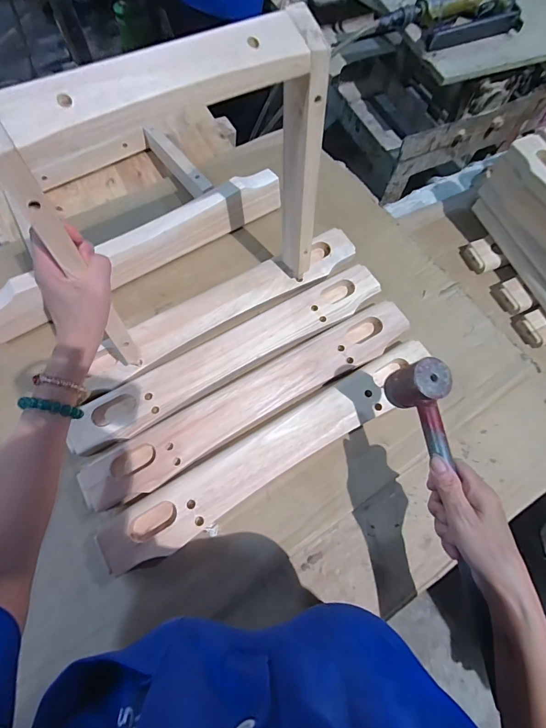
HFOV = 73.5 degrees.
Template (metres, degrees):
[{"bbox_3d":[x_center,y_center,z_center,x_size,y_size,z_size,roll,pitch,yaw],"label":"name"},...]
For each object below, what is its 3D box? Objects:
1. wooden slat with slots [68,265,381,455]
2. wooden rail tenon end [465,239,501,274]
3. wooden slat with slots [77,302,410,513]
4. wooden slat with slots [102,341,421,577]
[{"bbox_3d":[-0.053,-0.019,0.533,0.471,0.023,0.086,-30,72,-12],"label":"wooden slat with slots"},{"bbox_3d":[0.424,-0.217,0.744,0.051,0.033,0.070,-20,71,-10],"label":"wooden rail tenon end"},{"bbox_3d":[-0.018,0.044,0.496,0.480,0.023,0.067,-29,73,-13],"label":"wooden slat with slots"},{"bbox_3d":[0.013,0.108,0.473,0.472,0.032,0.070,-30,73,-13],"label":"wooden slat with slots"}]

